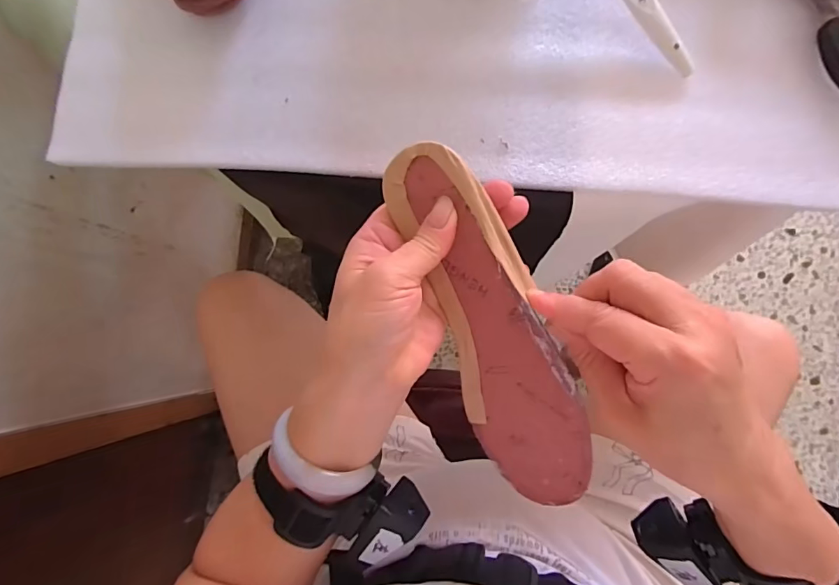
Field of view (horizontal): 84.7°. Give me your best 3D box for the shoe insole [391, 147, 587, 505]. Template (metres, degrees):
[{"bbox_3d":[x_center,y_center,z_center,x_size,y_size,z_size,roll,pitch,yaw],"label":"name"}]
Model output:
[{"bbox_3d":[0.046,0.025,0.270,0.069,0.007,0.225,-13,103,30],"label":"shoe insole"}]

